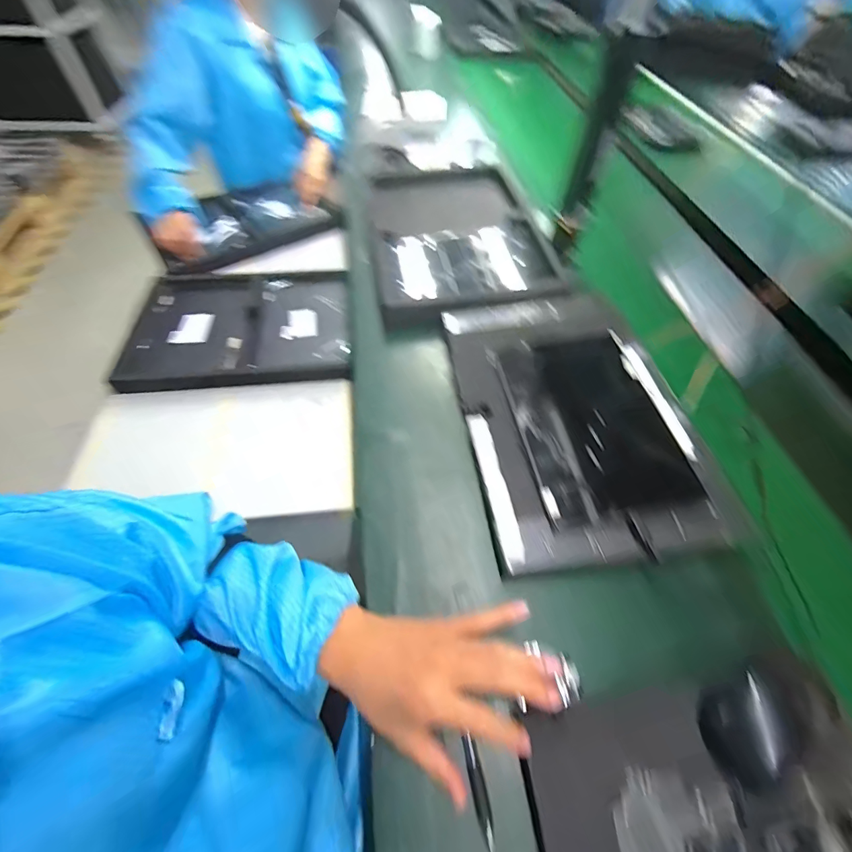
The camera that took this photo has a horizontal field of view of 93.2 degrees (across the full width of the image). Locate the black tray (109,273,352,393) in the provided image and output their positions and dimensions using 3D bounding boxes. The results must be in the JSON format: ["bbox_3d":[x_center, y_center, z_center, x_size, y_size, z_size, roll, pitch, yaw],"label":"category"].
[{"bbox_3d":[-0.347,-0.189,0.780,0.413,0.037,0.315,-5,56,-4],"label":"black tray"}]

